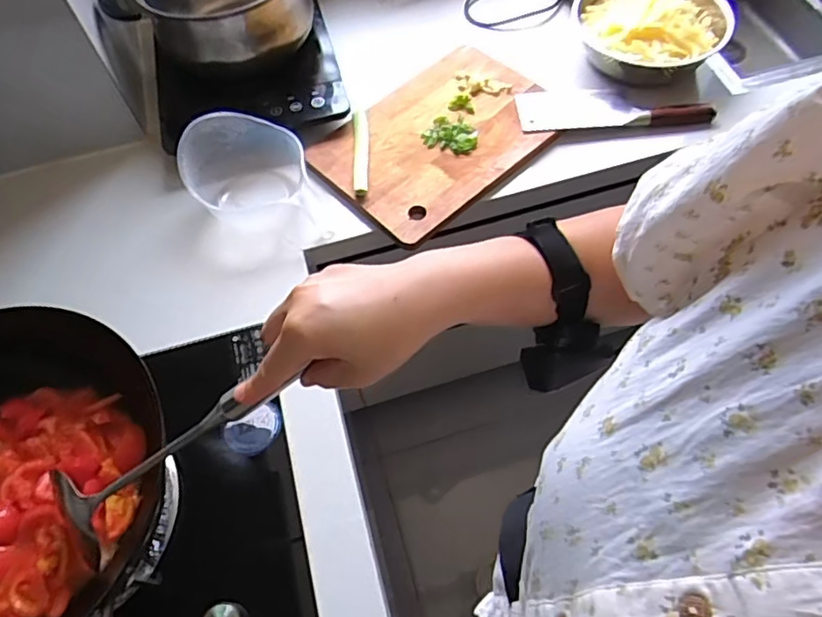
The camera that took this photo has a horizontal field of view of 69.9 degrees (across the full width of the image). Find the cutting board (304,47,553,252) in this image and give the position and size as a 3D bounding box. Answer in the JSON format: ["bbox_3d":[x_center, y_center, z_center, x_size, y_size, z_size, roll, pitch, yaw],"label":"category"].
[{"bbox_3d":[0.044,-0.259,0.872,0.340,0.016,0.245,-40,66,-18],"label":"cutting board"}]

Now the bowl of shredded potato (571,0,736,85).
[{"bbox_3d":[0.363,-0.437,0.920,0.220,0.067,0.221,-2,60,3],"label":"bowl of shredded potato"}]

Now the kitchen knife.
[{"bbox_3d":[0.301,-0.300,0.880,0.274,0.016,0.075,-3,60,2],"label":"kitchen knife"}]

